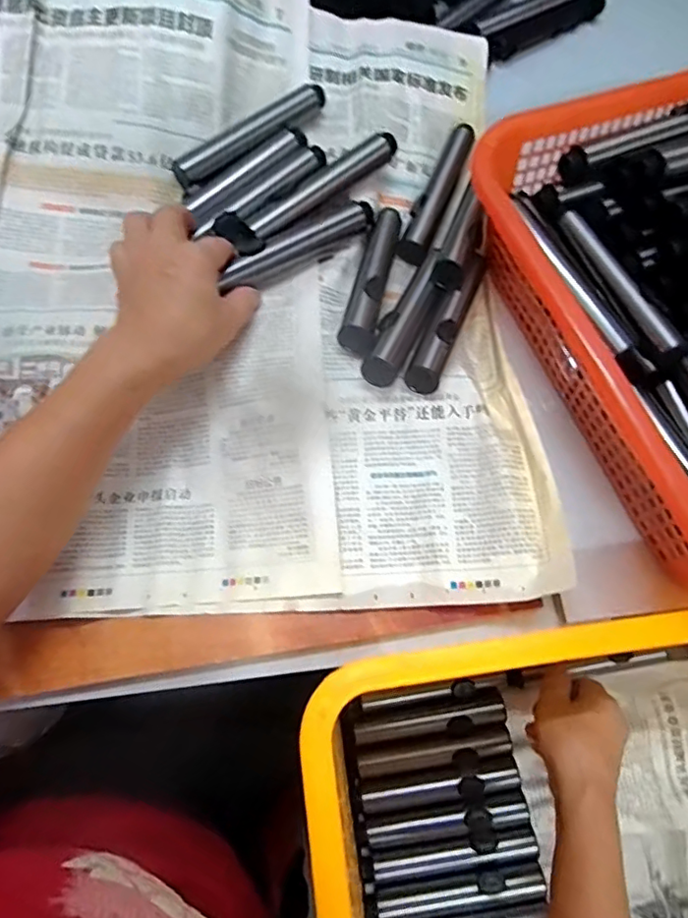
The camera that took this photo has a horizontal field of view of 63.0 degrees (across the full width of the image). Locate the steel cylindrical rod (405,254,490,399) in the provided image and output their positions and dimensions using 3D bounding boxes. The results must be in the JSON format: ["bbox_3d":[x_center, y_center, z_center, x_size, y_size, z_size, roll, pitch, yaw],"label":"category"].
[{"bbox_3d":[0.081,-0.108,0.424,0.024,0.024,0.142,24,59,7],"label":"steel cylindrical rod"}]

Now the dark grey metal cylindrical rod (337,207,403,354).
[{"bbox_3d":[0.025,-0.148,0.439,0.023,0.021,0.153,14,58,3],"label":"dark grey metal cylindrical rod"}]

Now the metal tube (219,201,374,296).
[{"bbox_3d":[-0.035,-0.172,0.446,0.135,0.017,0.024,-34,74,-19],"label":"metal tube"}]

